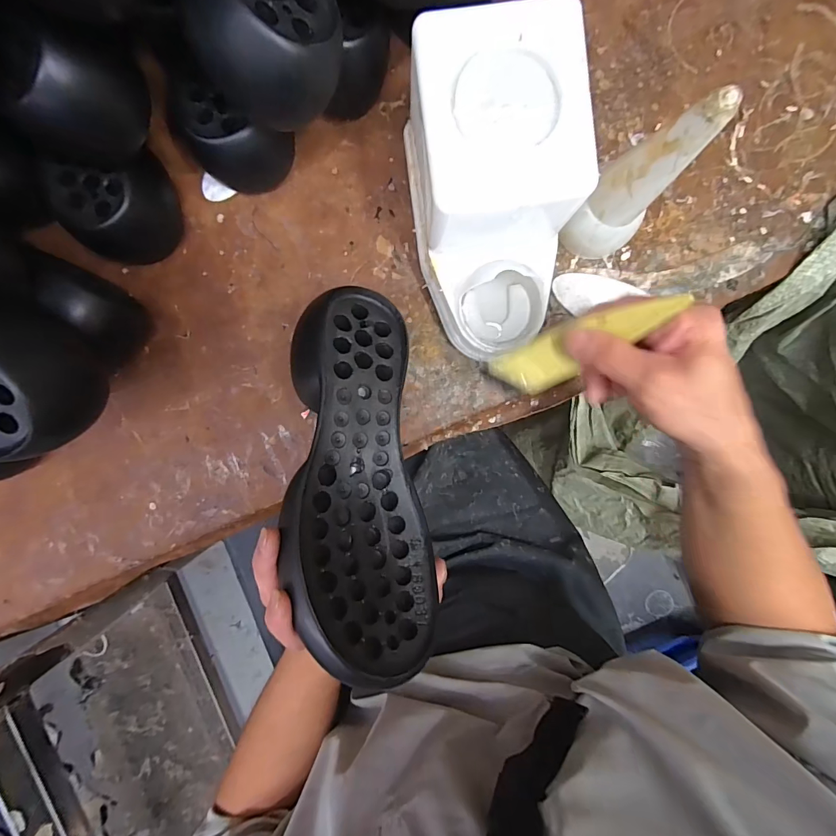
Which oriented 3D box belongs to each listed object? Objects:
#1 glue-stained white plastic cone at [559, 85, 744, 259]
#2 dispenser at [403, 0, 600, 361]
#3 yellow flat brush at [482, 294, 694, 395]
[{"bbox_3d":[0.149,-0.153,0.287,0.047,0.147,0.051,-38,95,2],"label":"glue-stained white plastic cone"},{"bbox_3d":[0.051,-0.147,0.301,0.109,0.116,0.189,-3,95,-1],"label":"dispenser"},{"bbox_3d":[0.106,-0.046,0.275,0.129,0.013,0.036,-21,97,41],"label":"yellow flat brush"}]

